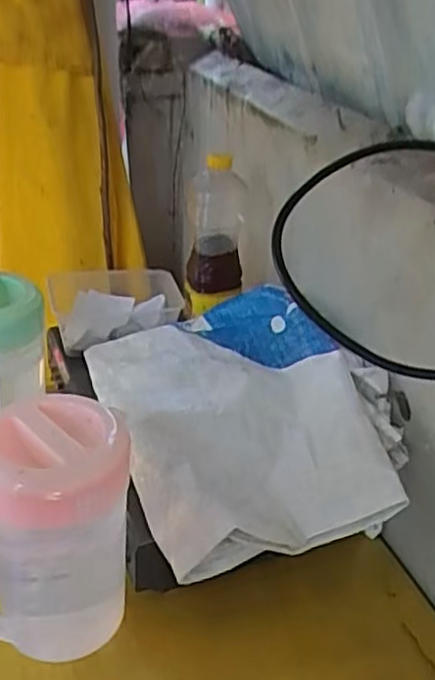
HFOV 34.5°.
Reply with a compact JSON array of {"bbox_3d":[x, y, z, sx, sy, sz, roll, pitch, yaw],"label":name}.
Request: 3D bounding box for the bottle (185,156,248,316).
[{"bbox_3d":[-0.001,-0.142,0.861,0.068,0.172,0.066,5,31,5],"label":"bottle"}]

